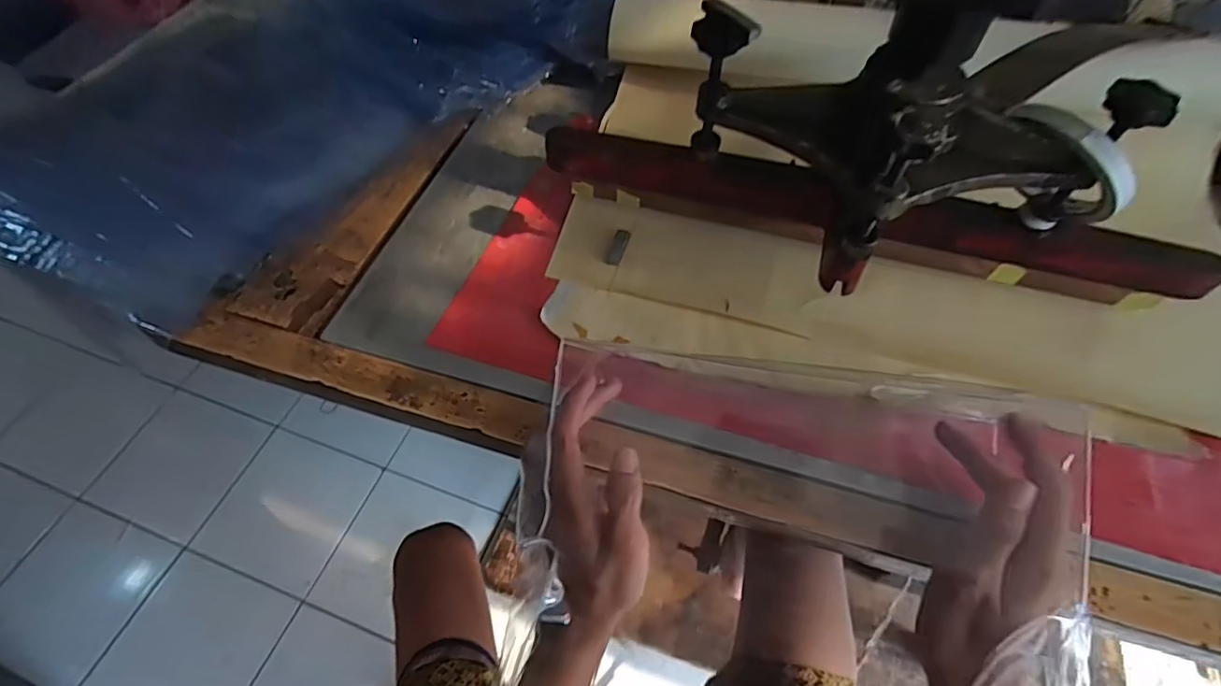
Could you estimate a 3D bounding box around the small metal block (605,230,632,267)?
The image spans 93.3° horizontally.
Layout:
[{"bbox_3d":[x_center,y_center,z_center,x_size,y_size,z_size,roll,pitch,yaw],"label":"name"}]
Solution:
[{"bbox_3d":[0.007,-0.082,0.493,0.013,0.004,0.039,14,60,10],"label":"small metal block"}]

